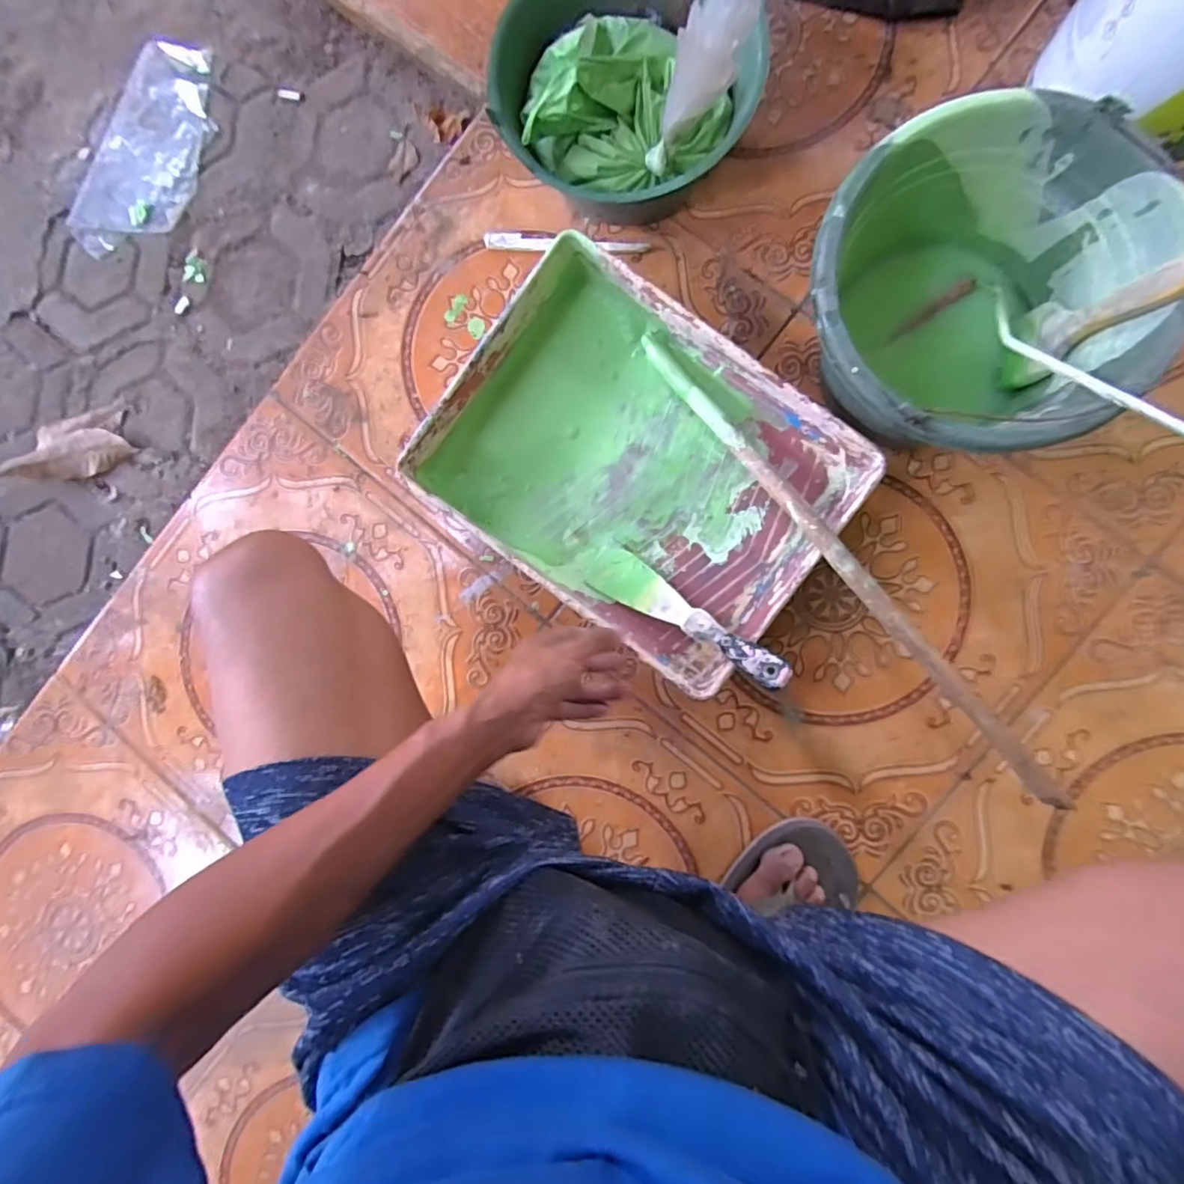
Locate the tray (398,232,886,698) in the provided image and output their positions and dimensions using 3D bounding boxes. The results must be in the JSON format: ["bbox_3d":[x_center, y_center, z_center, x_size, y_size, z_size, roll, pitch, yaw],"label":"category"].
[{"bbox_3d":[0.046,-0.110,0.546,0.365,0.078,0.271,37,92,7],"label":"tray"}]

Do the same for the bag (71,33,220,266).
[{"bbox_3d":[-0.531,-0.525,0.689,0.141,0.017,0.253,21,90,8],"label":"bag"}]

